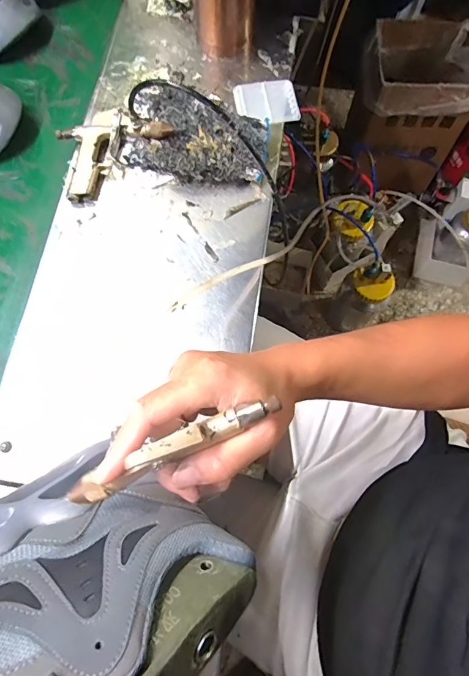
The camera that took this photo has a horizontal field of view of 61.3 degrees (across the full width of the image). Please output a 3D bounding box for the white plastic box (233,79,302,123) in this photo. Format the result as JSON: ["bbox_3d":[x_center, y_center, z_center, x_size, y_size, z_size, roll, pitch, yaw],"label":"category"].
[{"bbox_3d":[0.039,-0.285,0.476,0.073,0.013,0.049,-7,74,-3],"label":"white plastic box"}]

